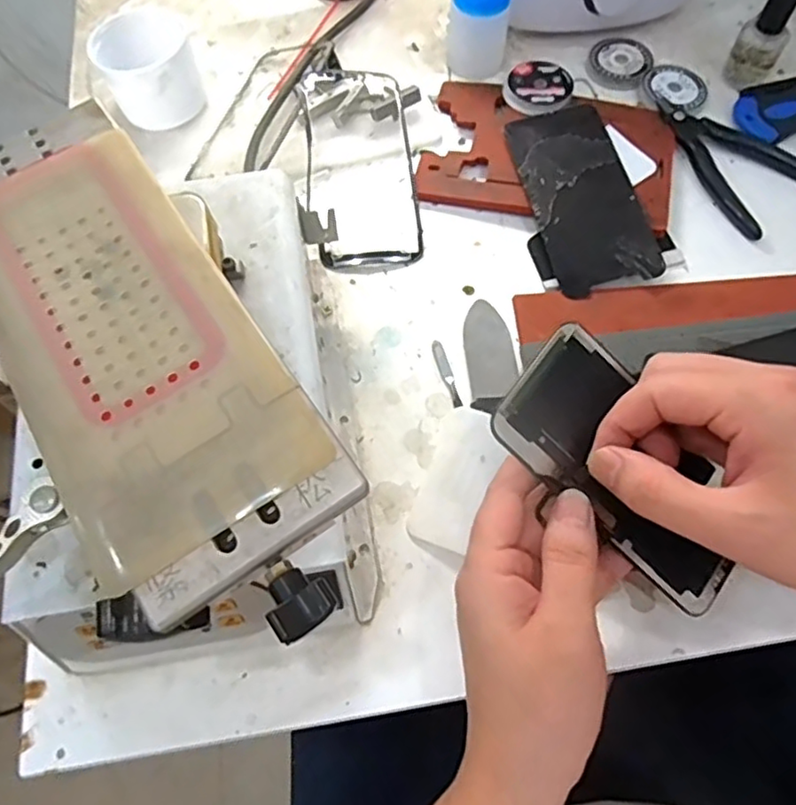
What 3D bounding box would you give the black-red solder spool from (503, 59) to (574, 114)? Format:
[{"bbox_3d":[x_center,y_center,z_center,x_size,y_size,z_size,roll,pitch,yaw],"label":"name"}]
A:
[{"bbox_3d":[0.101,-0.227,0.447,0.046,0.007,0.049,23,68,11],"label":"black-red solder spool"}]

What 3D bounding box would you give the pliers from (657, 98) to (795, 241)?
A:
[{"bbox_3d":[0.225,-0.170,0.428,0.070,0.007,0.115,-34,70,-14],"label":"pliers"}]

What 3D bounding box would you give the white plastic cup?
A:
[{"bbox_3d":[-0.175,-0.234,0.443,0.062,0.051,0.066,0,66,1],"label":"white plastic cup"}]

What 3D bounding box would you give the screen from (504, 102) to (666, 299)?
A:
[{"bbox_3d":[0.120,-0.138,0.411,0.066,0.006,0.139,-15,72,0],"label":"screen"}]

